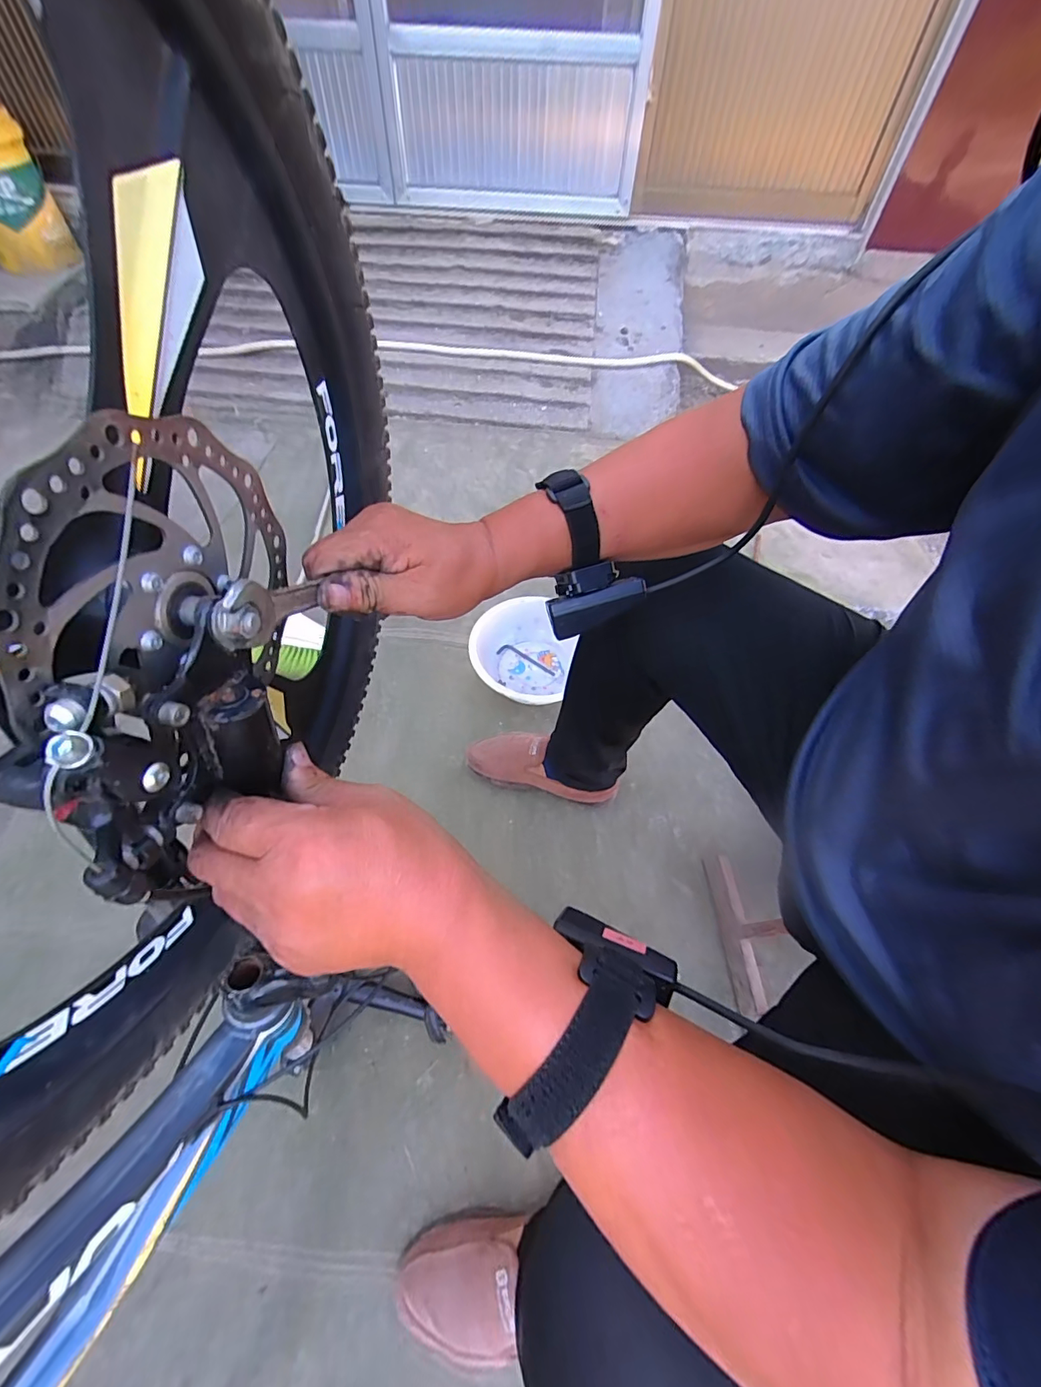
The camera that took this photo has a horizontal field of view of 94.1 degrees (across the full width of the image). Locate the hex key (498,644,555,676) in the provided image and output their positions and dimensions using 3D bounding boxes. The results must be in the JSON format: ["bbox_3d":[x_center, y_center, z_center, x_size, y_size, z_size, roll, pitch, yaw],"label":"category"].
[{"bbox_3d":[0.015,-0.072,0.999,0.127,0.010,0.034,21,56,12],"label":"hex key"}]

